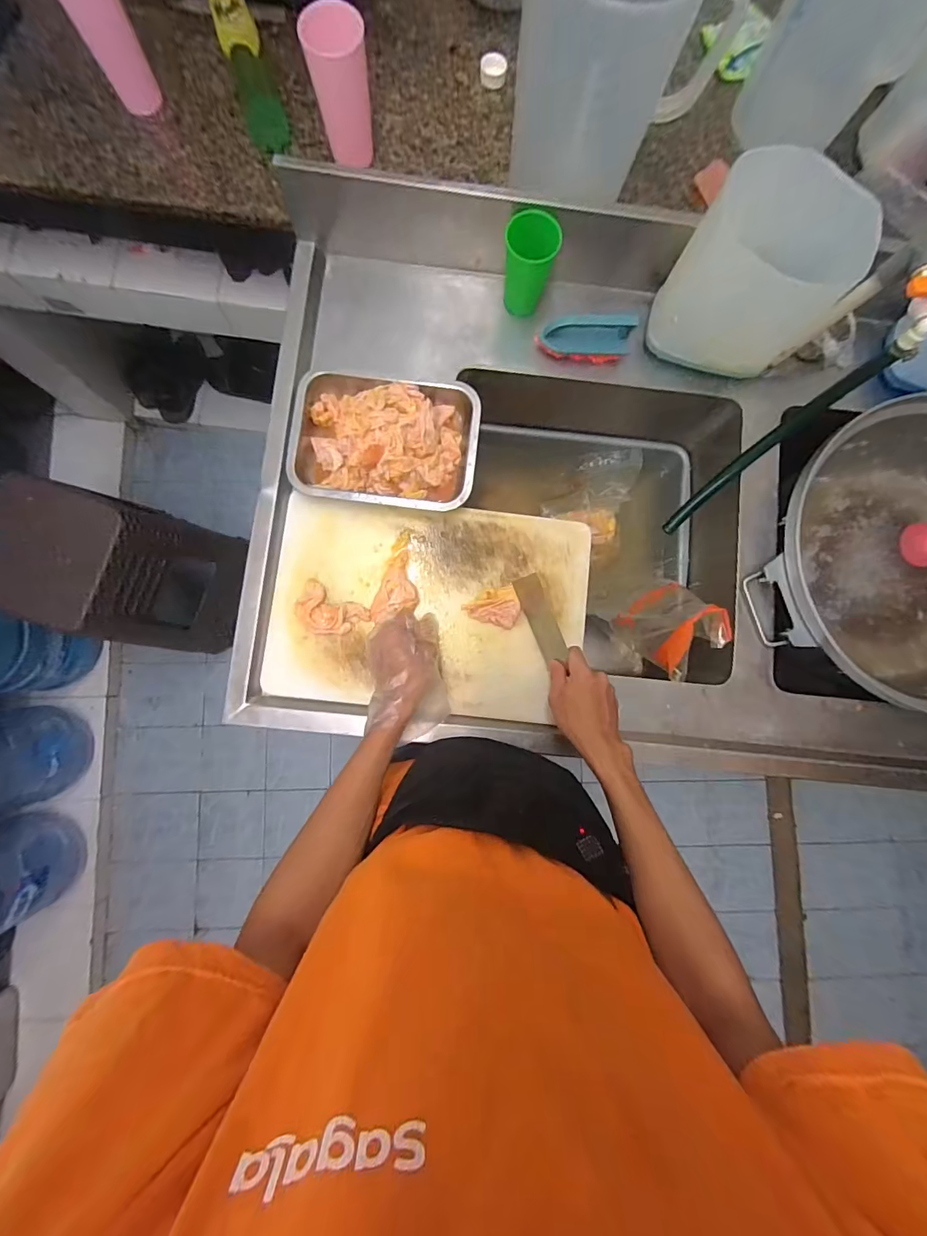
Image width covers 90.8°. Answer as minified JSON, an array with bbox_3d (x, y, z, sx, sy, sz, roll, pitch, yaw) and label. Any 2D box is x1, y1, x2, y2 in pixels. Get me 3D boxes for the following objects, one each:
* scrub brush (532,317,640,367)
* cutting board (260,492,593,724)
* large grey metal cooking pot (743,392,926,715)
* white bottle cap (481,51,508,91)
[{"bbox_3d":[0.180,-0.414,0.676,0.133,0.053,0.042,5,87,-2],"label":"scrub brush"},{"bbox_3d":[-0.046,-0.017,0.658,0.441,0.026,0.291,6,87,-2],"label":"cutting board"},{"bbox_3d":[0.694,-0.096,0.703,0.443,0.143,0.458,0,88,-2],"label":"large grey metal cooking pot"},{"bbox_3d":[0.046,-0.833,0.695,0.039,0.021,0.039,0,88,-2],"label":"white bottle cap"}]

